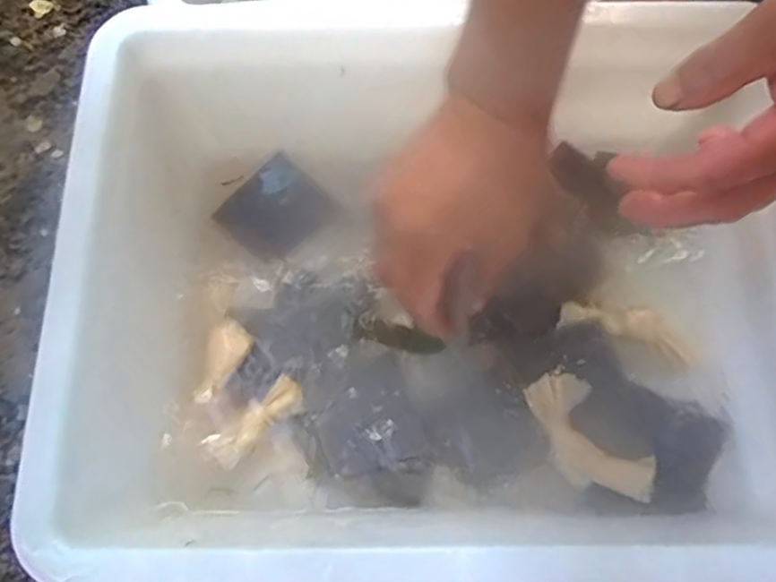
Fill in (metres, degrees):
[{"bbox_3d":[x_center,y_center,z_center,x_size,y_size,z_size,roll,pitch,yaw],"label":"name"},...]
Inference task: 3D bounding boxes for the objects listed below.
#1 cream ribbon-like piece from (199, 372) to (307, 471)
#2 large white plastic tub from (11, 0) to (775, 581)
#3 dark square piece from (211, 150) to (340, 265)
[{"bbox_3d":[-0.074,0.072,0.377,0.059,0.010,0.021,-39,76,-13],"label":"cream ribbon-like piece"},{"bbox_3d":[0.036,0.014,0.346,0.341,0.113,0.247,0,70,-2],"label":"large white plastic tub"},{"bbox_3d":[-0.072,-0.051,0.425,0.057,0.005,0.060,43,75,12],"label":"dark square piece"}]

